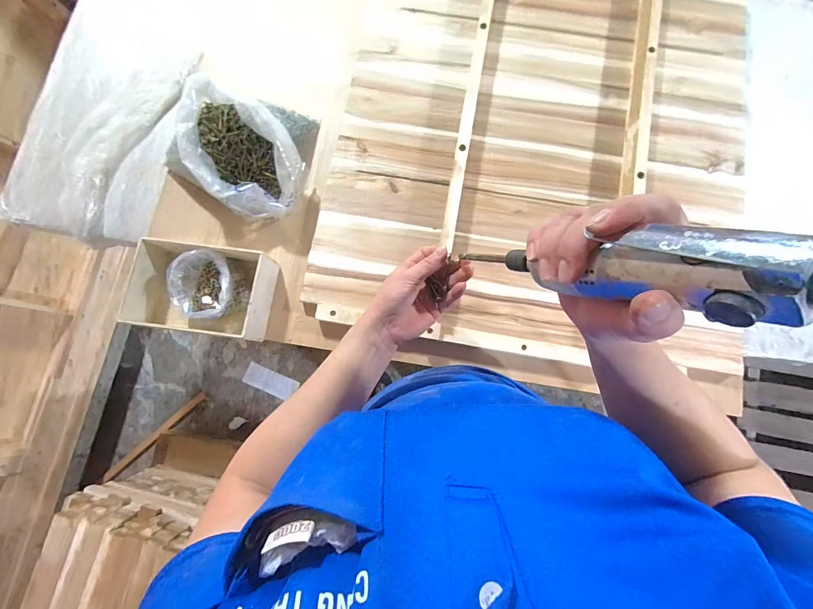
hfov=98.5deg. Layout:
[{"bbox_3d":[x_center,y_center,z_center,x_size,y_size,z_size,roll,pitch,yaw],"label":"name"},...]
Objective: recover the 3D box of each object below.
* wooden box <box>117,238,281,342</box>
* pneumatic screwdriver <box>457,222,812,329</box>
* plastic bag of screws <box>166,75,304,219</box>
[{"bbox_3d":[-0.325,-0.022,0.562,0.210,0.073,0.135,7,80,1],"label":"wooden box"},{"bbox_3d":[0.127,-0.018,0.179,0.031,0.255,0.030,38,80,-29],"label":"pneumatic screwdriver"},{"bbox_3d":[-0.269,-0.241,0.569,0.213,0.104,0.155,33,81,5],"label":"plastic bag of screws"}]

